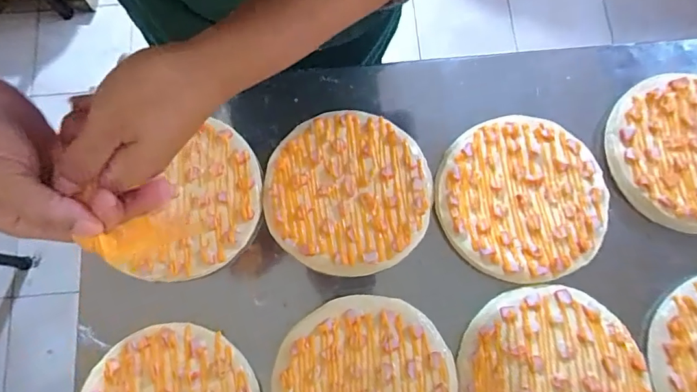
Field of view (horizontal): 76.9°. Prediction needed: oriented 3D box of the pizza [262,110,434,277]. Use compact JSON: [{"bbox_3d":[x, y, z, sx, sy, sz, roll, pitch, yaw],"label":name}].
[{"bbox_3d":[-0.001,-0.007,0.526,0.195,0.007,0.192,0,77,1],"label":"pizza"}]

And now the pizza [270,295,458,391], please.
[{"bbox_3d":[0.019,0.211,0.477,0.194,0.011,0.190,0,77,1],"label":"pizza"}]

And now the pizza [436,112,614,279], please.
[{"bbox_3d":[0.210,0.001,0.529,0.194,0.014,0.195,0,77,1],"label":"pizza"}]

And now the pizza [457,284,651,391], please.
[{"bbox_3d":[0.225,0.201,0.475,0.193,0.011,0.192,24,78,6],"label":"pizza"}]

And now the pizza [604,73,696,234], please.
[{"bbox_3d":[0.420,-0.059,0.530,0.194,0.020,0.183,0,77,1],"label":"pizza"}]

